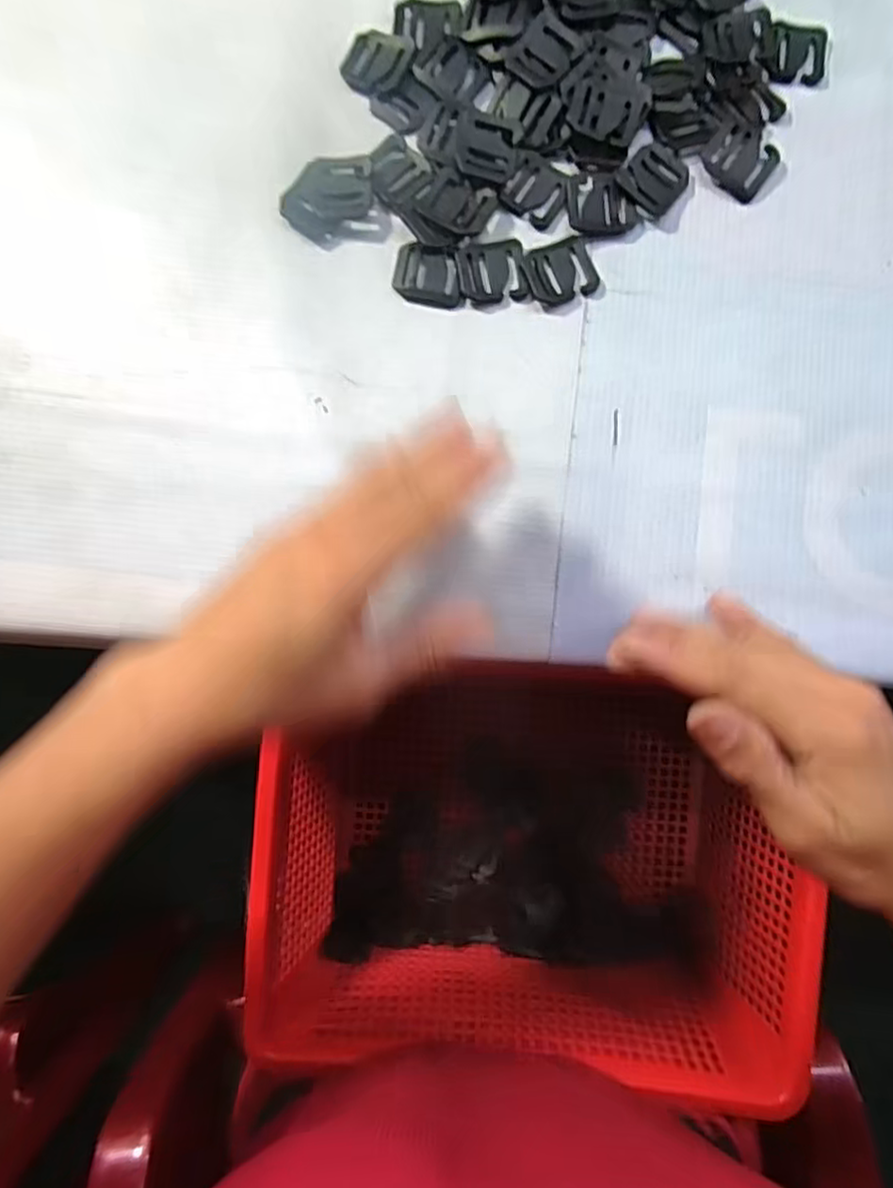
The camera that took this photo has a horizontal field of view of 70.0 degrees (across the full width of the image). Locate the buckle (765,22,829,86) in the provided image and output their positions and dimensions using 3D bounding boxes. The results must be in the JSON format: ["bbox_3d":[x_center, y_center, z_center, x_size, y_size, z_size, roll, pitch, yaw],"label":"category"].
[{"bbox_3d":[0.182,-0.279,0.329,0.030,0.005,0.029,9,84,2],"label":"buckle"}]

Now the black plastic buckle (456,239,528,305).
[{"bbox_3d":[0.023,-0.160,0.316,0.033,0.004,0.030,-10,83,0],"label":"black plastic buckle"}]

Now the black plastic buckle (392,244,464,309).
[{"bbox_3d":[-0.009,-0.159,0.317,0.034,0.004,0.030,6,83,1],"label":"black plastic buckle"}]

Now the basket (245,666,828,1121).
[{"bbox_3d":[0.046,0.165,0.393,0.308,0.111,0.200,7,83,-3],"label":"basket"}]

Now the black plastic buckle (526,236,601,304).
[{"bbox_3d":[0.057,-0.161,0.317,0.033,0.004,0.030,-17,83,-1],"label":"black plastic buckle"}]

